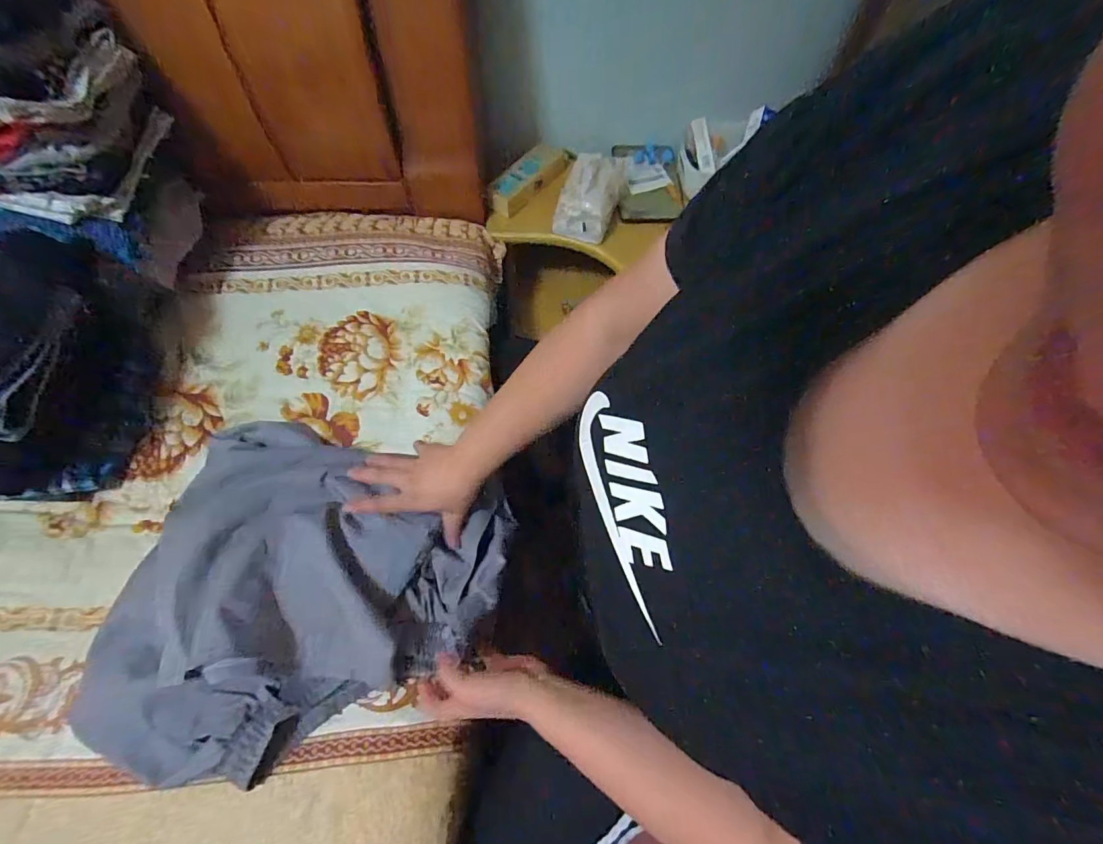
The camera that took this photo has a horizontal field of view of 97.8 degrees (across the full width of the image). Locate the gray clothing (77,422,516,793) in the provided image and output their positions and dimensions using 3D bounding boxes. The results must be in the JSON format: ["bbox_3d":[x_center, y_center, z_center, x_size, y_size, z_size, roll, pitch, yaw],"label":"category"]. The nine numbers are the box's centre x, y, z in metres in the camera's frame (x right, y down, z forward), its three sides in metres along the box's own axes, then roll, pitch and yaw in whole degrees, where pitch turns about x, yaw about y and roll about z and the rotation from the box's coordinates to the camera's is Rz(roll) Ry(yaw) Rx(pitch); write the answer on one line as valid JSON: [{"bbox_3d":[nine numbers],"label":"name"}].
[{"bbox_3d":[-0.254,0.178,0.486,0.354,0.079,0.329,1,64,-2],"label":"gray clothing"}]

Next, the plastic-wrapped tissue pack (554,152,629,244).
[{"bbox_3d":[0.067,-0.382,0.806,0.094,0.083,0.117,19,65,7],"label":"plastic-wrapped tissue pack"}]

